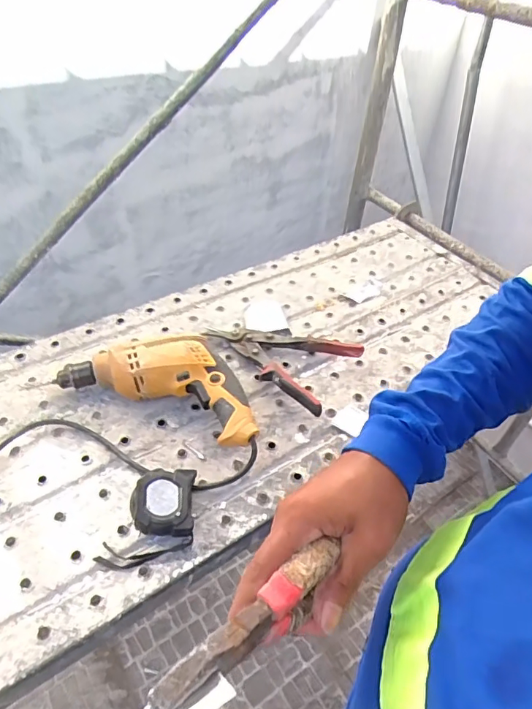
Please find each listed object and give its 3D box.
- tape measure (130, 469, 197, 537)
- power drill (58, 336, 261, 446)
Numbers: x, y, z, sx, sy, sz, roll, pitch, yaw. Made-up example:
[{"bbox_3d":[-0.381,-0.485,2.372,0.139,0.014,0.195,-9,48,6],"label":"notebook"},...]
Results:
[{"bbox_3d":[-0.110,0.161,0.522,0.063,0.038,0.062,0,46,-5],"label":"tape measure"},{"bbox_3d":[-0.126,0.032,0.626,0.269,0.069,0.121,18,45,13],"label":"power drill"}]

